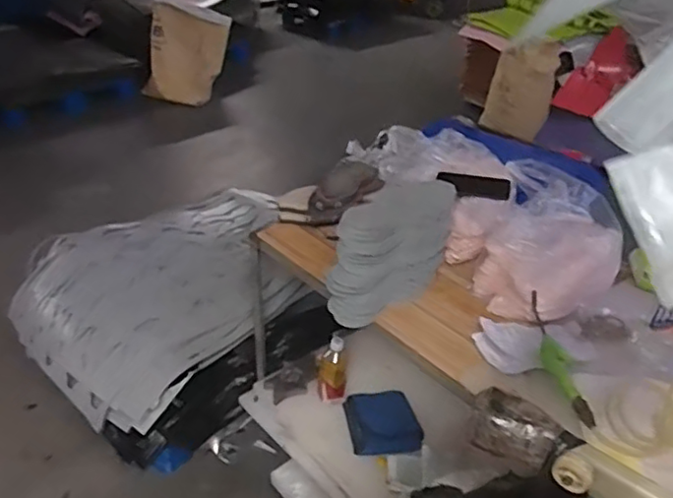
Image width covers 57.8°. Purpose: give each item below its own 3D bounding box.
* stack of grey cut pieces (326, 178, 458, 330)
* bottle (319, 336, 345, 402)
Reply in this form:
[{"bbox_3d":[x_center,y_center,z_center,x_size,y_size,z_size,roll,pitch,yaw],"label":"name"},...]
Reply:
[{"bbox_3d":[0.115,0.003,1.137,0.272,0.242,0.068,-24,43,-33],"label":"stack of grey cut pieces"},{"bbox_3d":[-0.010,0.296,1.474,0.070,0.162,0.077,2,35,-2],"label":"bottle"}]

